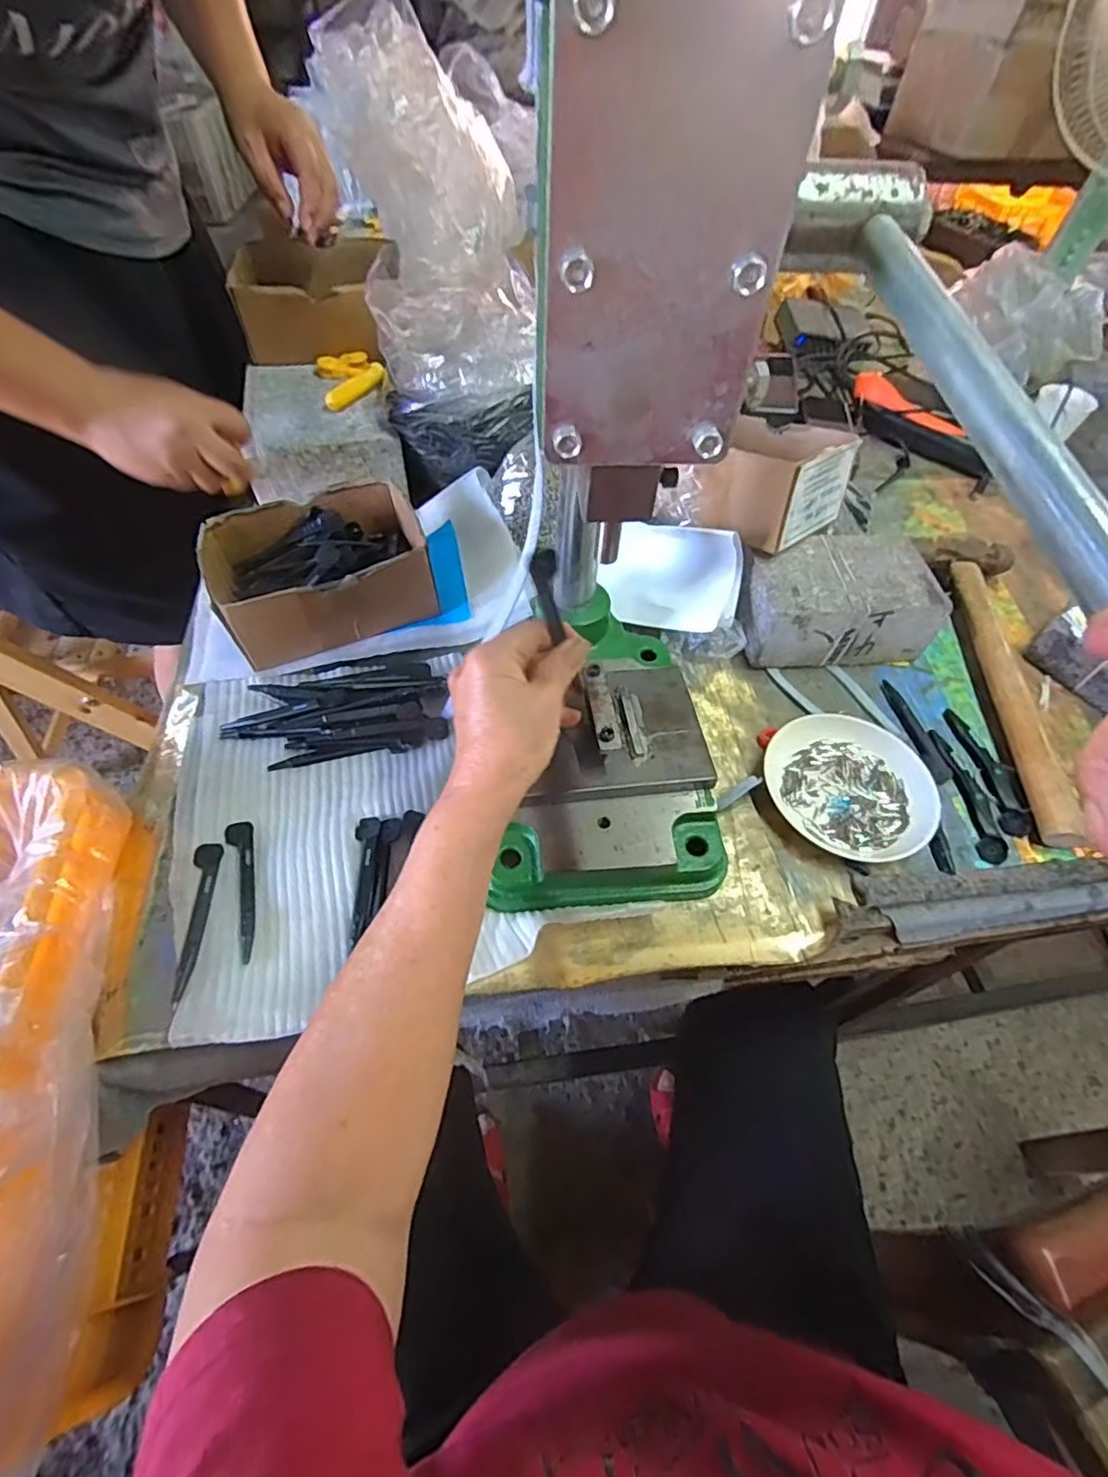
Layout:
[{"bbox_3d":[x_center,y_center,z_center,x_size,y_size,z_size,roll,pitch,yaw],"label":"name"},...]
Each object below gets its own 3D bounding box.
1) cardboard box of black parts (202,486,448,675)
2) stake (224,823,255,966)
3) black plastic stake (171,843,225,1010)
[{"bbox_3d":[-0.195,-0.141,0.526,0.160,0.073,0.131,-22,58,-19],"label":"cardboard box of black parts"},{"bbox_3d":[-0.195,0.092,0.398,0.016,0.004,0.099,-17,57,-16],"label":"stake"},{"bbox_3d":[-0.220,0.110,0.386,0.016,0.004,0.102,-5,54,-8],"label":"black plastic stake"}]

